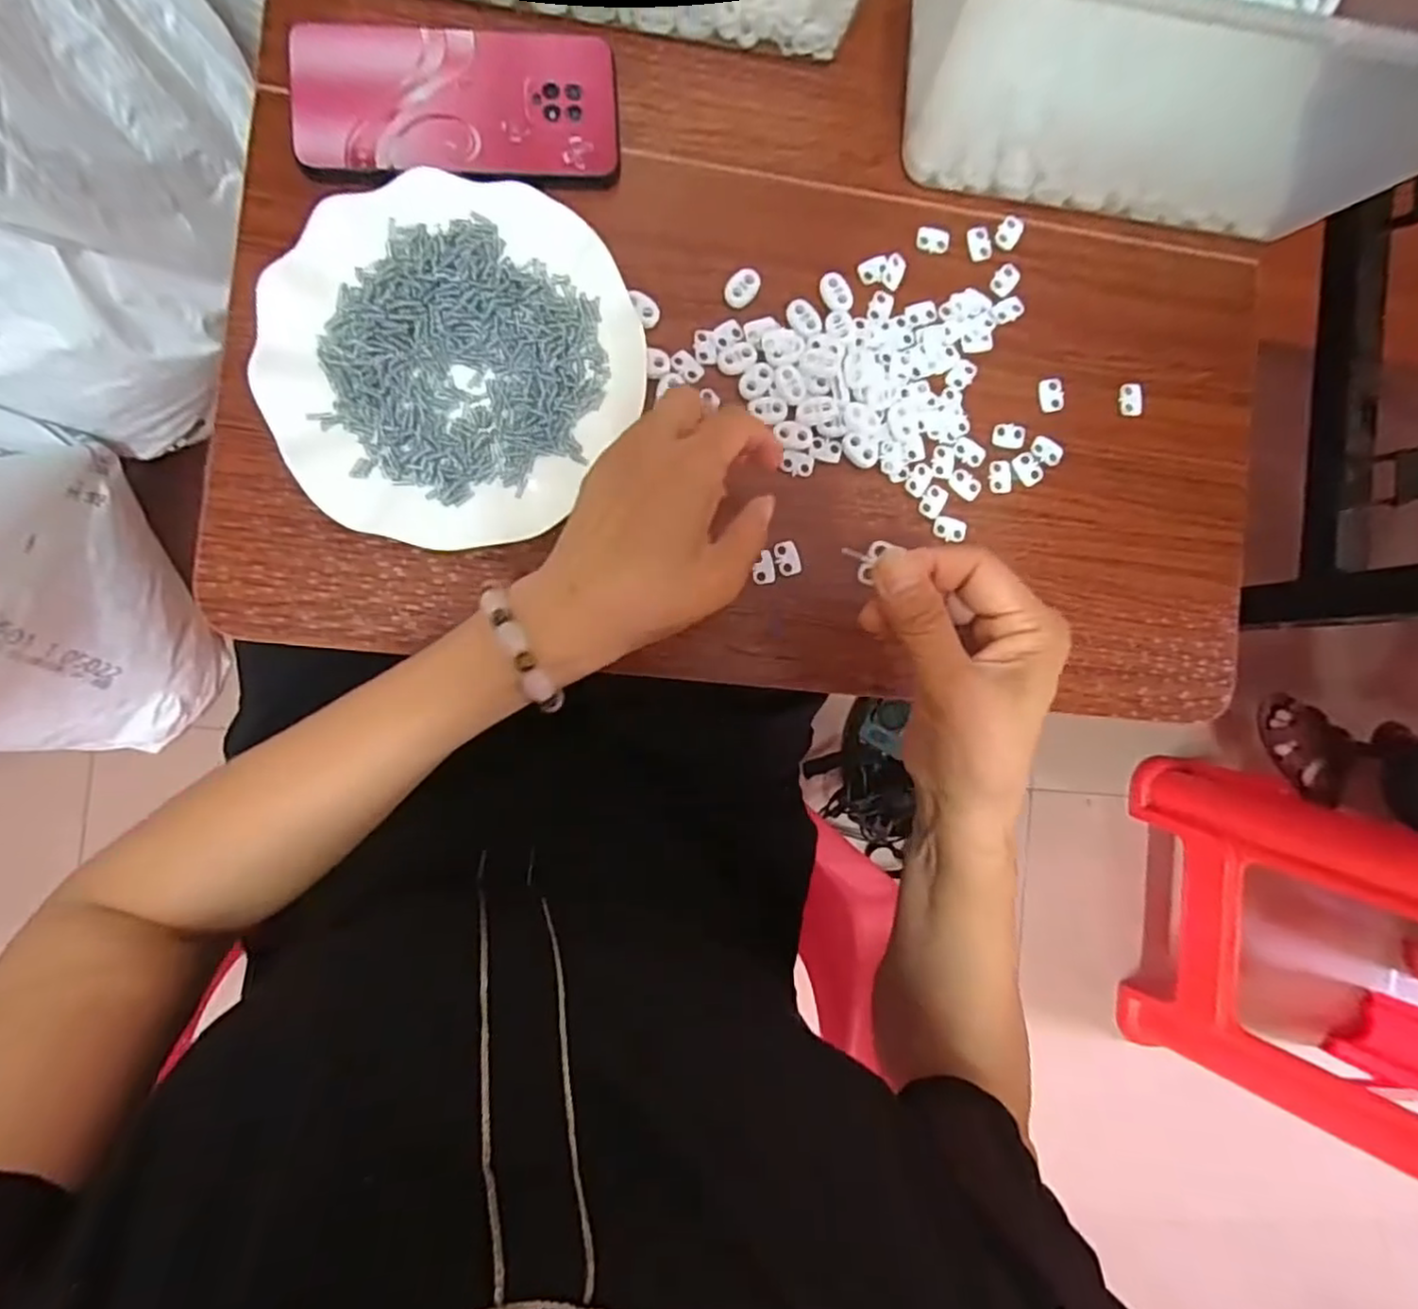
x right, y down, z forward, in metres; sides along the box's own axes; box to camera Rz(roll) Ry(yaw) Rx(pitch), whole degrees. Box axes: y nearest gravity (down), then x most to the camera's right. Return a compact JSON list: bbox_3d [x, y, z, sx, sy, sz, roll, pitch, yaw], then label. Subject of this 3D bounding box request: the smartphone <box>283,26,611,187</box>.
[{"bbox_3d":[-0.133,-0.291,0.366,0.164,0.015,0.086,0,89,-6],"label":"smartphone"}]

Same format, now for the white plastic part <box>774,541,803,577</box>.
[{"bbox_3d":[0.044,-0.054,0.382,0.014,0.004,0.019,-18,91,-6],"label":"white plastic part"}]

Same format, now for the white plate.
[{"bbox_3d":[-0.129,-0.150,0.354,0.178,0.024,0.181,0,89,-6],"label":"white plate"}]

